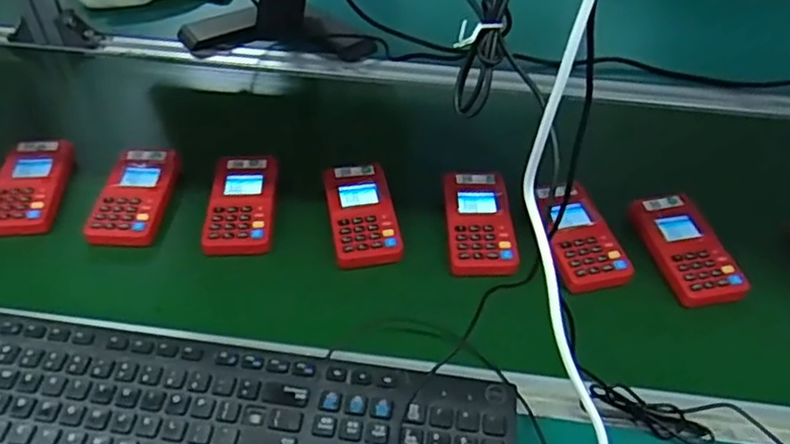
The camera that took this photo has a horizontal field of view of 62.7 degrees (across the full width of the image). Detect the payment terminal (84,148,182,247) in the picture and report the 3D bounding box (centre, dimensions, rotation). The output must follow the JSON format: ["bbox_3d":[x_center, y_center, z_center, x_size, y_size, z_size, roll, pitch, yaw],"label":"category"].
[{"bbox_3d":[-0.253,-0.025,0.641,0.067,0.029,0.124,1,40,1],"label":"payment terminal"}]

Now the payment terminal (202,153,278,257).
[{"bbox_3d":[-0.152,-0.015,0.650,0.066,0.033,0.122,-2,46,-1],"label":"payment terminal"}]

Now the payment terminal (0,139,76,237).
[{"bbox_3d":[-0.369,-0.036,0.659,0.065,0.031,0.122,-6,45,-6],"label":"payment terminal"}]

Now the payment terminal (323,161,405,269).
[{"bbox_3d":[-0.033,-0.010,0.641,0.062,0.029,0.121,-7,45,-8],"label":"payment terminal"}]

